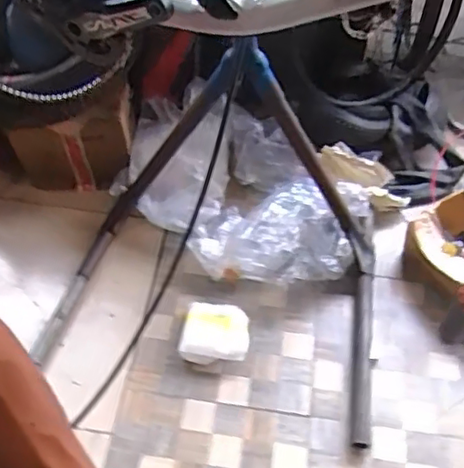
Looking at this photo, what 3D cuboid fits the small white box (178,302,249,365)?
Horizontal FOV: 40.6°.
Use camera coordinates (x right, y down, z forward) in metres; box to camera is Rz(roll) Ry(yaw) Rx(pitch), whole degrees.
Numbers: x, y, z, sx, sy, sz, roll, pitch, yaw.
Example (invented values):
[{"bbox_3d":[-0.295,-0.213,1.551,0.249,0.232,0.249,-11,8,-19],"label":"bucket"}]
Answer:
[{"bbox_3d":[-0.038,0.218,1.418,0.150,0.062,0.155,8,51,2],"label":"small white box"}]

